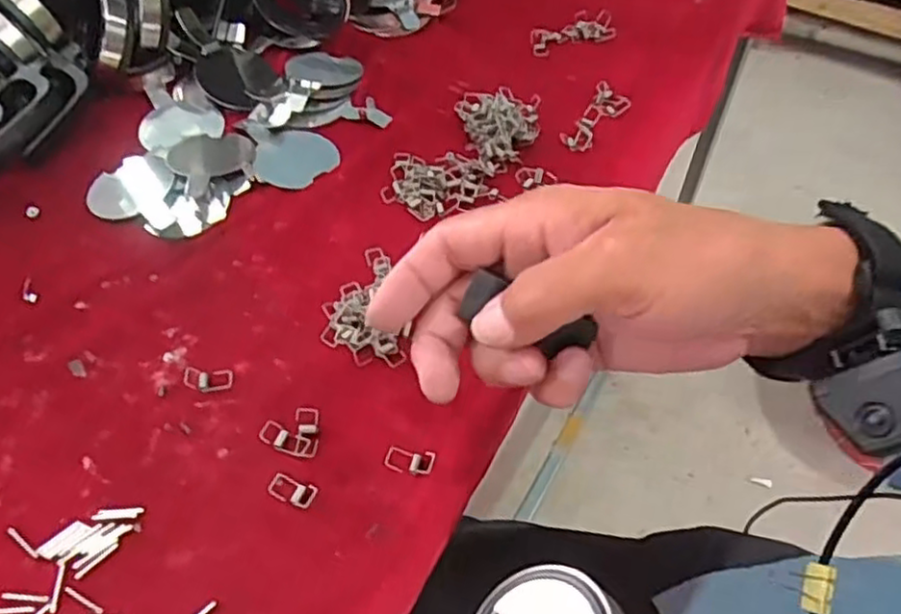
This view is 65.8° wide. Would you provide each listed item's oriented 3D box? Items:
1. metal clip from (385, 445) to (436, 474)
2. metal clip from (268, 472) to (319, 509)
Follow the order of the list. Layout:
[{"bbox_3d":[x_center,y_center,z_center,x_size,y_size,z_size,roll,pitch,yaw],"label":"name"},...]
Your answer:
[{"bbox_3d":[-0.020,0.073,0.332,0.023,0.004,0.012,13,55,9],"label":"metal clip"},{"bbox_3d":[-0.074,0.085,0.324,0.023,0.004,0.012,20,56,13],"label":"metal clip"}]

